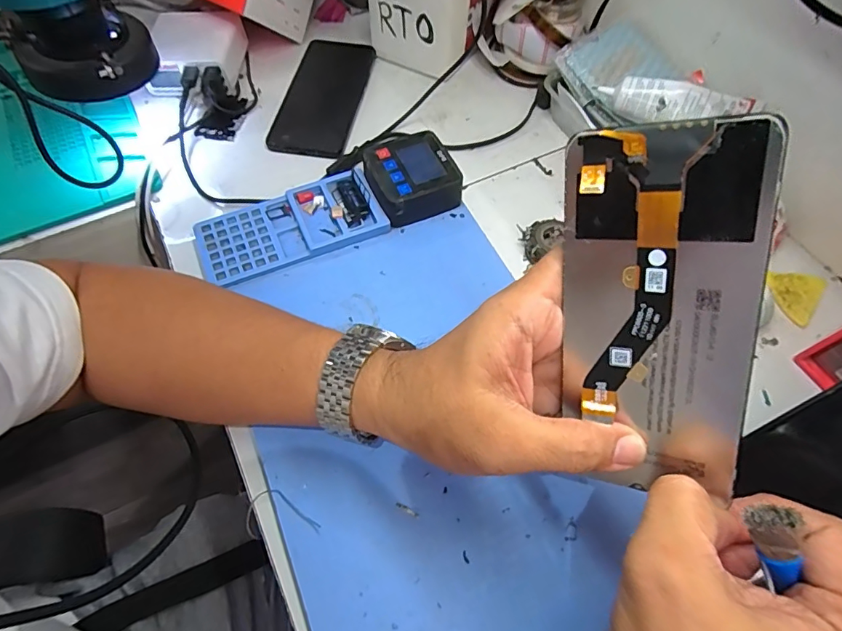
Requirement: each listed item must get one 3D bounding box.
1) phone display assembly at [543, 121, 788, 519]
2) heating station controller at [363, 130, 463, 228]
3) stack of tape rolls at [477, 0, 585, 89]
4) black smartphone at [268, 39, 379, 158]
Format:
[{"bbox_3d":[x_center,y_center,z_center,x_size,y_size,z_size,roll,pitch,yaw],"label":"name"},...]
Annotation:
[{"bbox_3d":[0.094,0.005,0.193,0.071,0.152,0.007,6,22,31],"label":"phone display assembly"},{"bbox_3d":[-0.010,-0.116,0.408,0.072,0.036,0.066,-24,63,-14],"label":"heating station controller"},{"bbox_3d":[0.110,-0.303,0.480,0.103,0.101,0.073,12,61,6],"label":"stack of tape rolls"},{"bbox_3d":[-0.094,-0.227,0.479,0.075,0.012,0.172,8,60,4],"label":"black smartphone"}]

